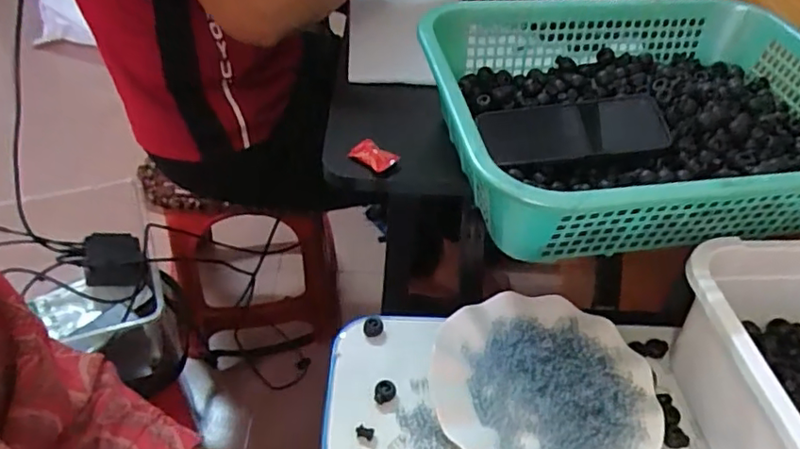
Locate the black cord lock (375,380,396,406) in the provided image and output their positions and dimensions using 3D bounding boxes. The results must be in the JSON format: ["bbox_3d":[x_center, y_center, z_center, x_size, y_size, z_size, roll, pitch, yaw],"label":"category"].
[{"bbox_3d":[-0.012,0.139,0.494,0.018,0.013,0.014,-12,46,-9],"label":"black cord lock"}]

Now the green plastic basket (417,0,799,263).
[{"bbox_3d":[0.224,-0.102,0.542,0.390,0.090,0.291,-5,45,-10],"label":"green plastic basket"}]

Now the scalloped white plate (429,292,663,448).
[{"bbox_3d":[0.119,0.133,0.495,0.174,0.013,0.177,-2,45,2],"label":"scalloped white plate"}]

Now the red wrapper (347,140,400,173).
[{"bbox_3d":[-0.026,-0.065,0.561,0.042,0.014,0.024,31,50,25],"label":"red wrapper"}]

